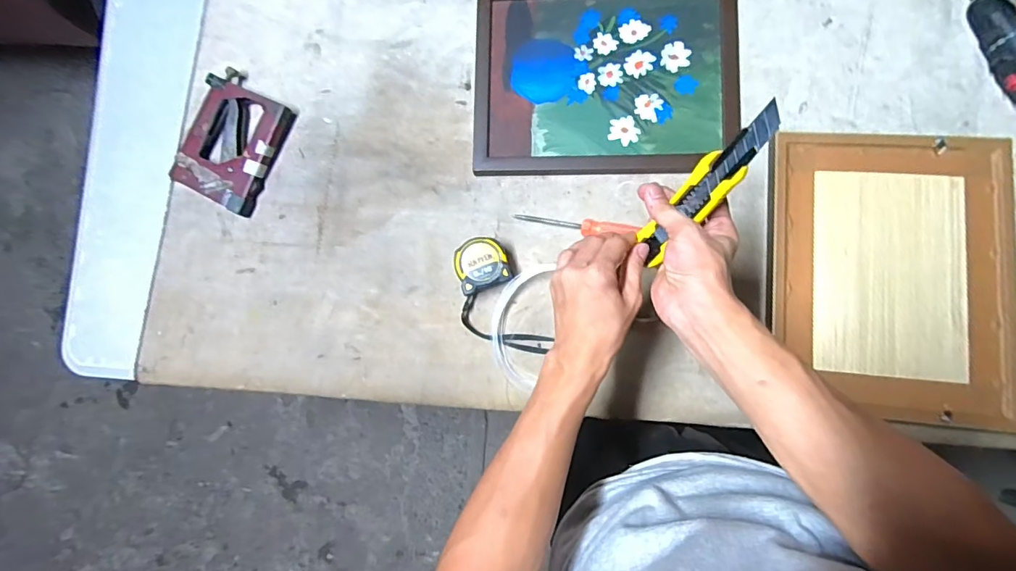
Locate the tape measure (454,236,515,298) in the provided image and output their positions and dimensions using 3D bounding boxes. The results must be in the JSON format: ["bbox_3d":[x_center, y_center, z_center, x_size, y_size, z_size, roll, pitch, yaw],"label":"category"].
[{"bbox_3d":[-0.031,-0.026,0.608,0.068,0.041,0.065,-21,83,4],"label":"tape measure"}]

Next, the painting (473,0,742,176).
[{"bbox_3d":[0.128,-0.282,0.617,0.337,0.026,0.261,0,84,6],"label":"painting"}]

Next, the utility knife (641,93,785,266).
[{"bbox_3d":[0.153,-0.074,0.375,0.030,0.153,0.016,40,50,6],"label":"utility knife"}]

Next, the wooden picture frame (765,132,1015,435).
[{"bbox_3d":[0.450,-0.015,0.559,0.262,0.041,0.334,6,84,6],"label":"wooden picture frame"}]

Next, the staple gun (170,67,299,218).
[{"bbox_3d":[-0.390,-0.207,0.676,0.132,0.024,0.179,25,87,8],"label":"staple gun"}]

